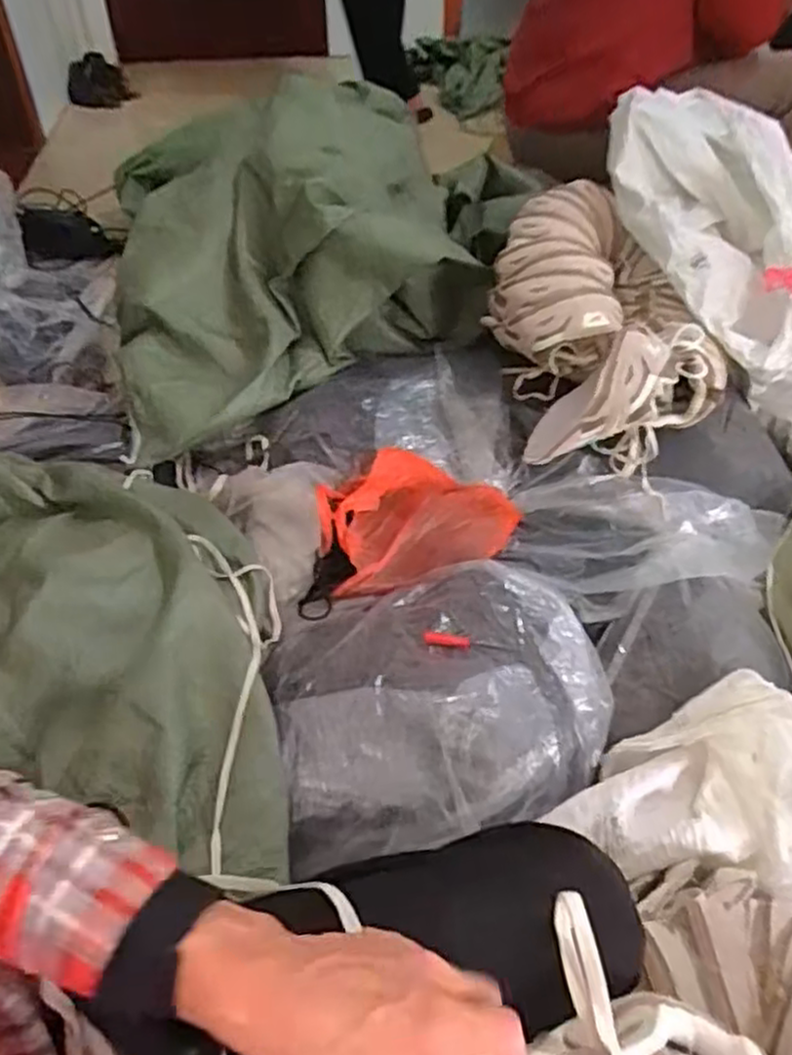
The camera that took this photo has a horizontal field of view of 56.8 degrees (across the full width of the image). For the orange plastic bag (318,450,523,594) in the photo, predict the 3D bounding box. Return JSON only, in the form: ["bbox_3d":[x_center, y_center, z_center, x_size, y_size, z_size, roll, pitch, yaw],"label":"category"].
[{"bbox_3d":[0.035,-0.020,0.967,0.268,0.069,0.194,-12,47,-10],"label":"orange plastic bag"}]

